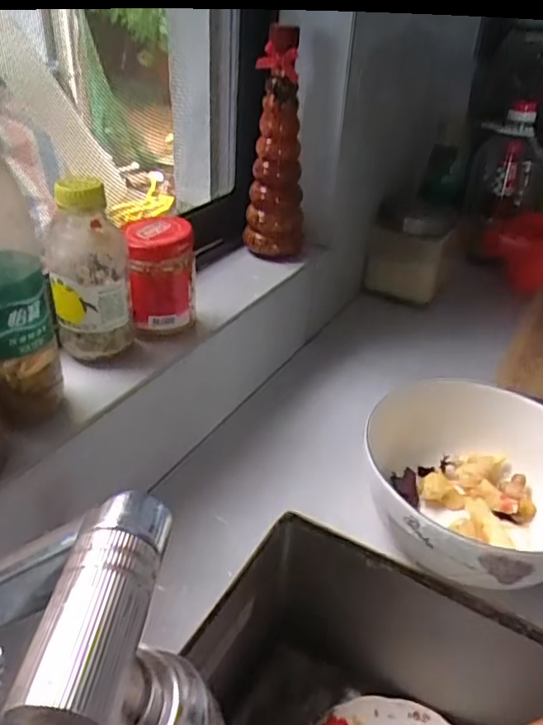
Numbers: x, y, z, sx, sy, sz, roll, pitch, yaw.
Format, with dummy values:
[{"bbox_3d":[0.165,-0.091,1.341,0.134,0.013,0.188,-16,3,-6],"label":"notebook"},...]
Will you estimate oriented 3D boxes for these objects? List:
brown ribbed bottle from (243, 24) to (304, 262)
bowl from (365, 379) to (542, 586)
[{"bbox_3d":[0.008,-0.223,0.620,0.065,0.238,0.068,3,33,-1],"label":"brown ribbed bottle"},{"bbox_3d":[0.186,0.112,0.504,0.196,0.081,0.195,3,33,-2],"label":"bowl"}]

